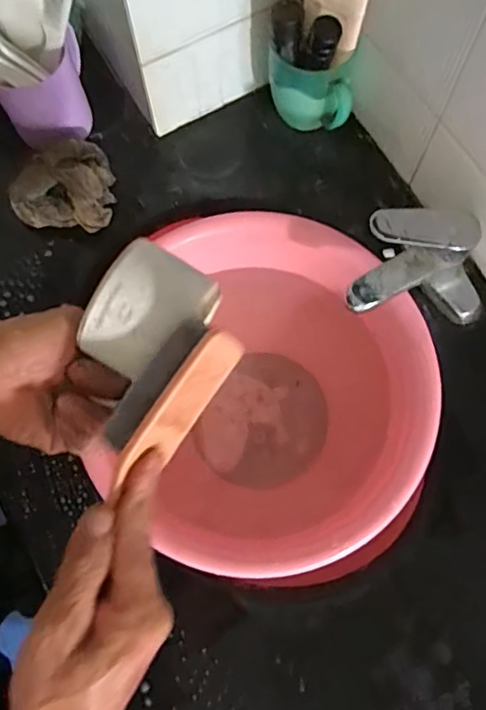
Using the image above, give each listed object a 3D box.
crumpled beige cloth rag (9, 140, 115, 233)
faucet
[{"bbox_3d":[-0.184,-0.178,0.570,0.093,0.053,0.090,8,72,4],"label":"crumpled beige cloth rag"},{"bbox_3d":[0.163,-0.080,0.521,0.133,0.088,0.089,-4,72,0],"label":"faucet"}]

